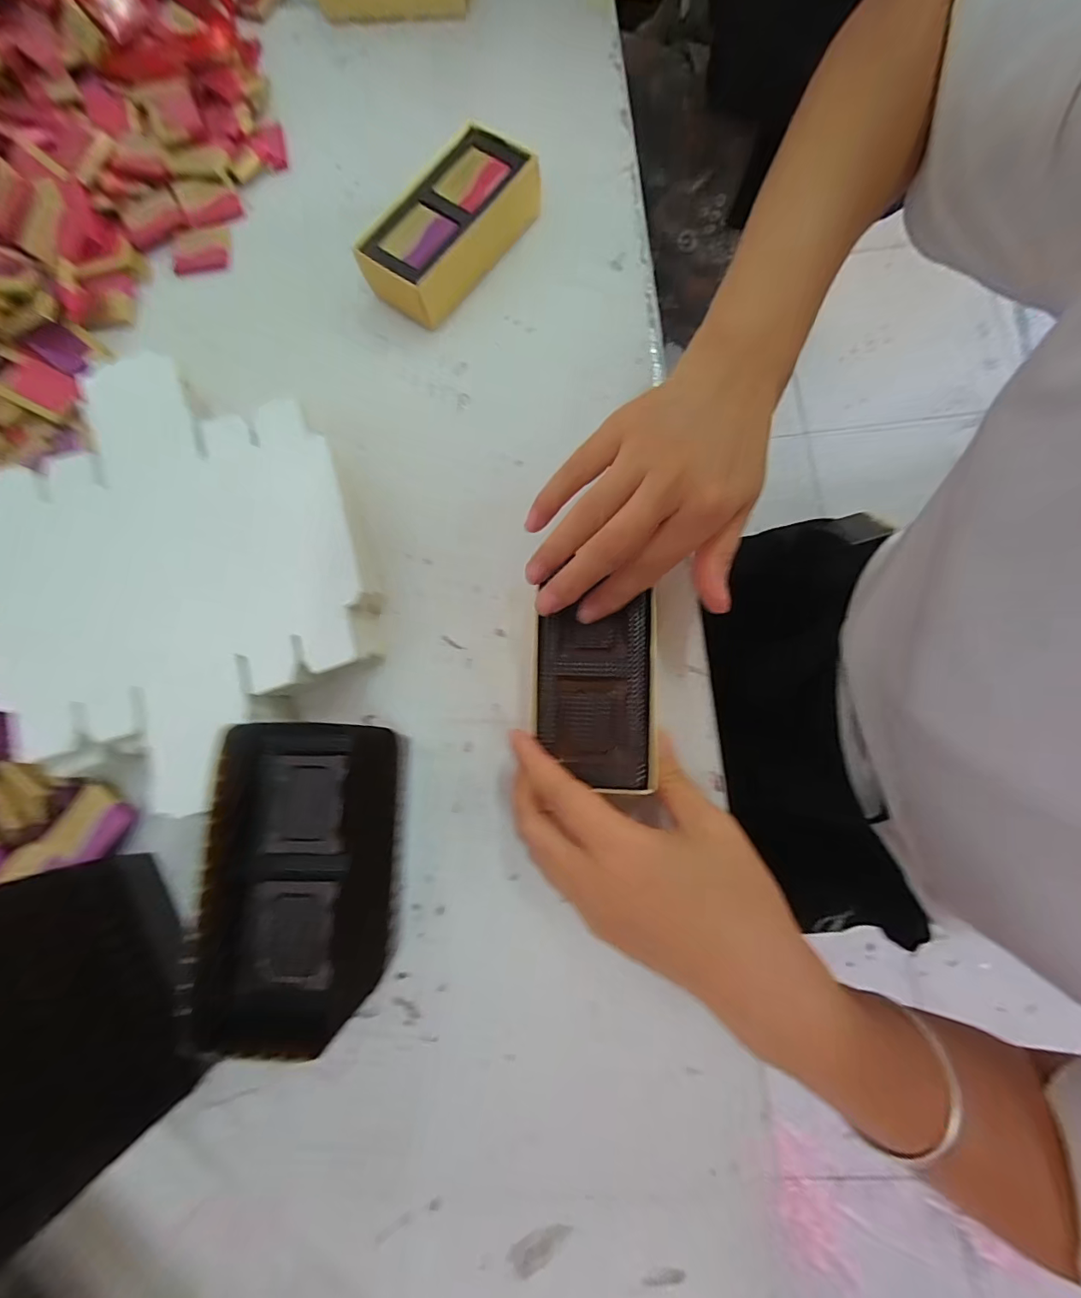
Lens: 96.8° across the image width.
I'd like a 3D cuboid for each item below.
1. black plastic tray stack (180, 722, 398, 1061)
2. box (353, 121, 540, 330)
[{"bbox_3d":[-0.097,0.093,0.215,0.064,0.070,0.118,1,79,1],"label":"black plastic tray stack"},{"bbox_3d":[-0.056,-0.265,0.302,0.059,0.034,0.113,39,85,11],"label":"box"}]

